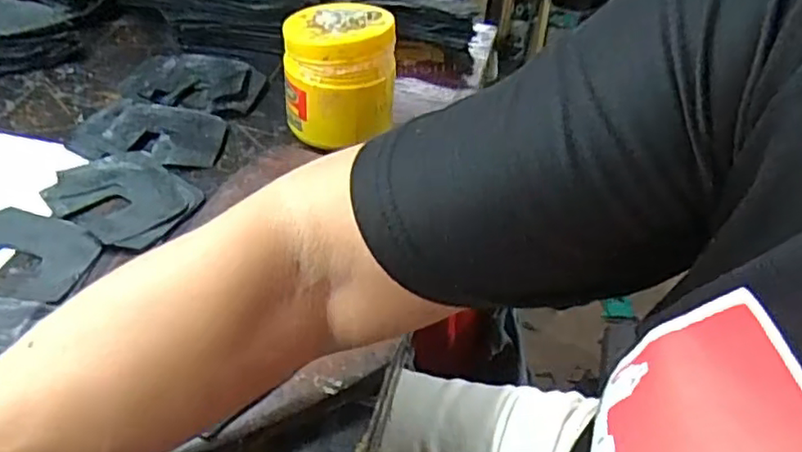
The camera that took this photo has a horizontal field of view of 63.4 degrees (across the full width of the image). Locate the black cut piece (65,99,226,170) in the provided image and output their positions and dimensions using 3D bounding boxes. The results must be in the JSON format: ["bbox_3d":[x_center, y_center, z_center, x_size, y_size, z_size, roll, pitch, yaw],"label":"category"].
[{"bbox_3d":[-0.220,-0.078,0.560,0.126,0.010,0.095,9,42,4],"label":"black cut piece"}]

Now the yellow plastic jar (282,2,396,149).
[{"bbox_3d":[-0.053,-0.127,0.561,0.092,0.107,0.077,-2,43,-8],"label":"yellow plastic jar"}]

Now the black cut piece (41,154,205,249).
[{"bbox_3d":[-0.214,-0.024,0.502,0.108,0.007,0.082,27,46,22],"label":"black cut piece"}]

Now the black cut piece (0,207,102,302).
[{"bbox_3d":[-0.270,0.018,0.457,0.106,0.007,0.077,11,42,5],"label":"black cut piece"}]

